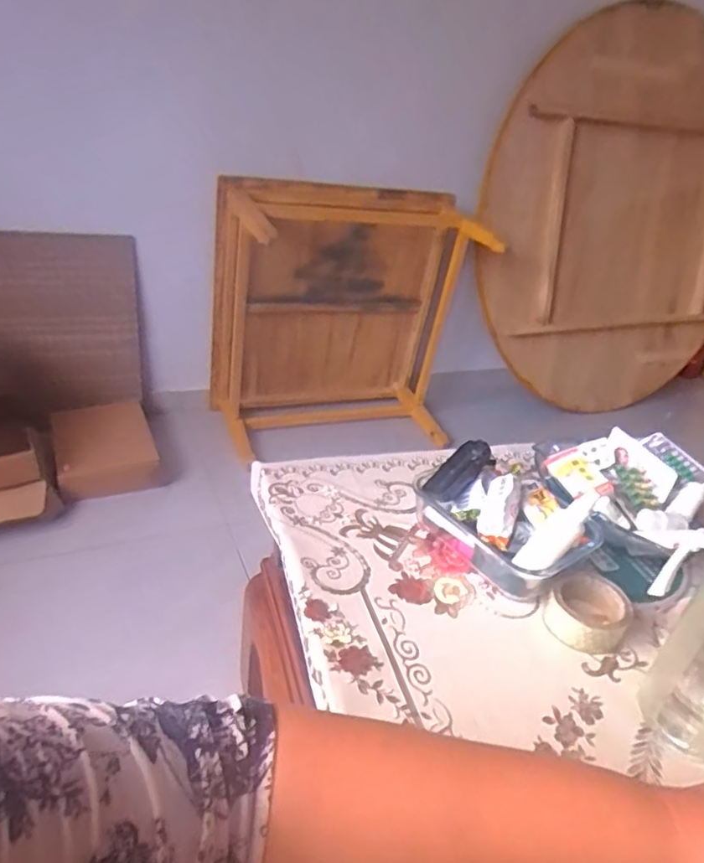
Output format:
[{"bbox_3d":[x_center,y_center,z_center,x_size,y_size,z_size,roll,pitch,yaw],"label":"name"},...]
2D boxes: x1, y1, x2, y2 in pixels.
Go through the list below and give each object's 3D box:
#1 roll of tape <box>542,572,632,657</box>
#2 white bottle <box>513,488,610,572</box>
[{"bbox_3d":[0.270,0.205,0.654,0.082,0.044,0.096,27,34,30],"label":"roll of tape"},{"bbox_3d":[0.230,0.111,0.634,0.028,0.121,0.031,32,21,-23],"label":"white bottle"}]

